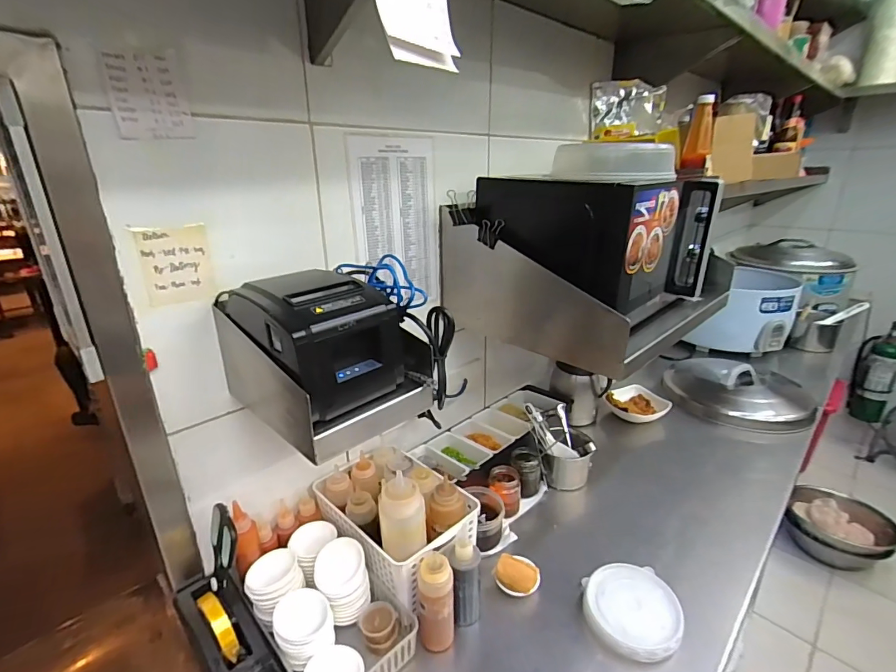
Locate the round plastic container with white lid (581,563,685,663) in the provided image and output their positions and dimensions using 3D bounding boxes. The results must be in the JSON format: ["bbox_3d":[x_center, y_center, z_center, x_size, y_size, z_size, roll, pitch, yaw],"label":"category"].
[{"bbox_3d":[0.283,0.421,0.685,0.138,0.034,0.135,-1,21,0],"label":"round plastic container with white lid"}]

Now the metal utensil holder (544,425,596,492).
[{"bbox_3d":[0.263,0.278,1.017,0.114,0.106,0.109,-2,21,-2],"label":"metal utensil holder"}]

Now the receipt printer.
[{"bbox_3d":[-0.168,-0.004,0.561,0.171,0.138,0.135,15,27,36],"label":"receipt printer"}]

